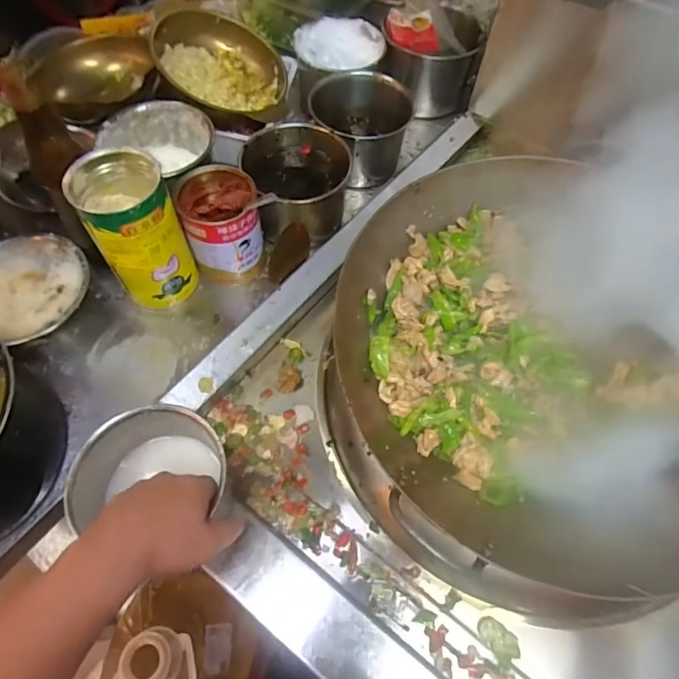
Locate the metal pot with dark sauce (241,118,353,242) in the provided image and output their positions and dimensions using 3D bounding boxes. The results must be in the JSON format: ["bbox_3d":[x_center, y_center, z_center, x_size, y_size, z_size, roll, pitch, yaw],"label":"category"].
[{"bbox_3d":[-0.058,-0.225,0.686,0.140,0.097,0.144,1,61,-2],"label":"metal pot with dark sauce"}]

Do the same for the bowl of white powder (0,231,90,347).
[{"bbox_3d":[-0.413,-0.063,0.632,0.167,0.072,0.157,25,63,11],"label":"bowl of white powder"}]

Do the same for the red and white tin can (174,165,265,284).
[{"bbox_3d":[-0.158,-0.151,0.646,0.092,0.136,0.098,1,61,-2],"label":"red and white tin can"}]

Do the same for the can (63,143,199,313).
[{"bbox_3d":[-0.249,-0.131,0.597,0.093,0.206,0.102,1,61,-2],"label":"can"}]

